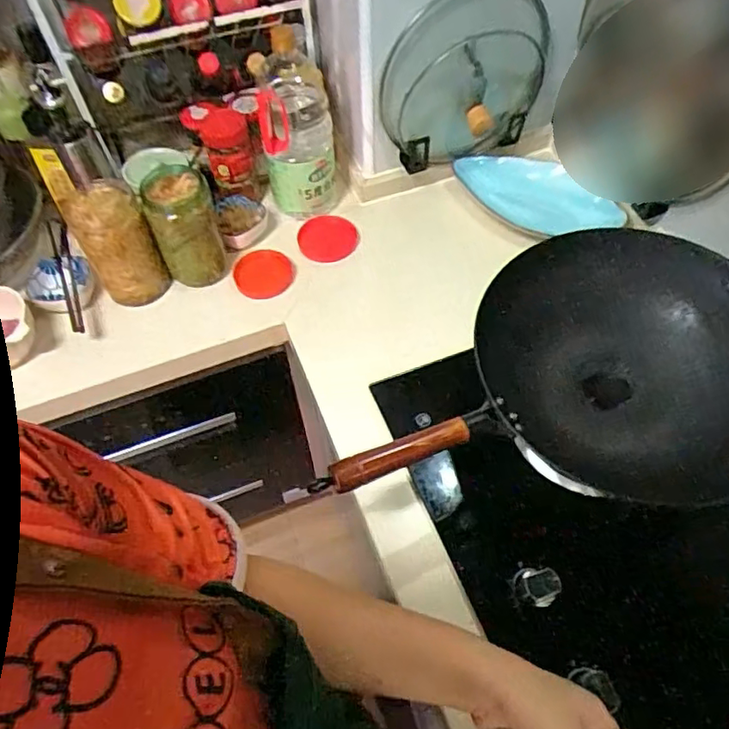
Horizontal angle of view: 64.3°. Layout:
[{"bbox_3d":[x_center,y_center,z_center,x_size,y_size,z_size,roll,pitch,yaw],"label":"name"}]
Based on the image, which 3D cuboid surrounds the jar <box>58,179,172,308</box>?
[{"bbox_3d":[-0.356,-0.165,0.855,0.096,0.172,0.100,-1,56,1],"label":"jar"}]

